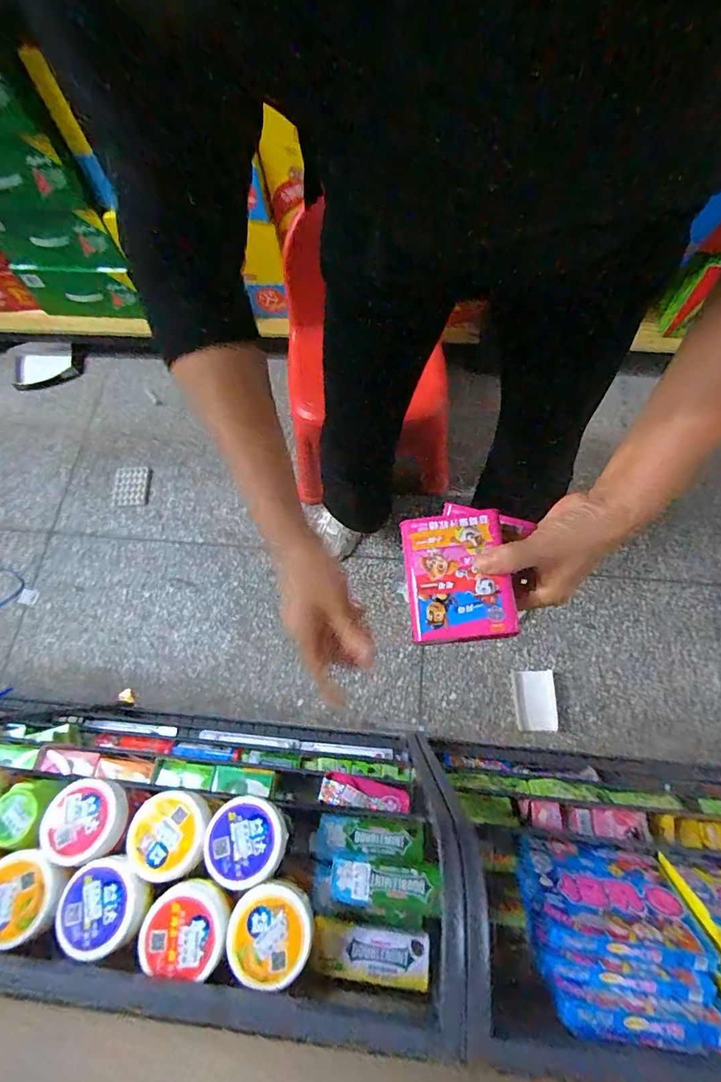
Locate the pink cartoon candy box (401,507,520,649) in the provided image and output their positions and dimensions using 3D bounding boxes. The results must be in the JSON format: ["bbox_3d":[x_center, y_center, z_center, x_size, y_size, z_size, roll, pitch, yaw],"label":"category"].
[{"bbox_3d":[0.076,0.028,0.367,0.078,0.019,0.102,-5,68,1],"label":"pink cartoon candy box"}]

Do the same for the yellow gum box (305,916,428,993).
[{"bbox_3d":[0.006,0.284,0.323,0.080,0.010,0.031,4,51,6],"label":"yellow gum box"}]

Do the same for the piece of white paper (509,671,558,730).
[{"bbox_3d":[0.390,0.356,1.042,0.090,0.019,0.127,0,70,3],"label":"piece of white paper"}]

